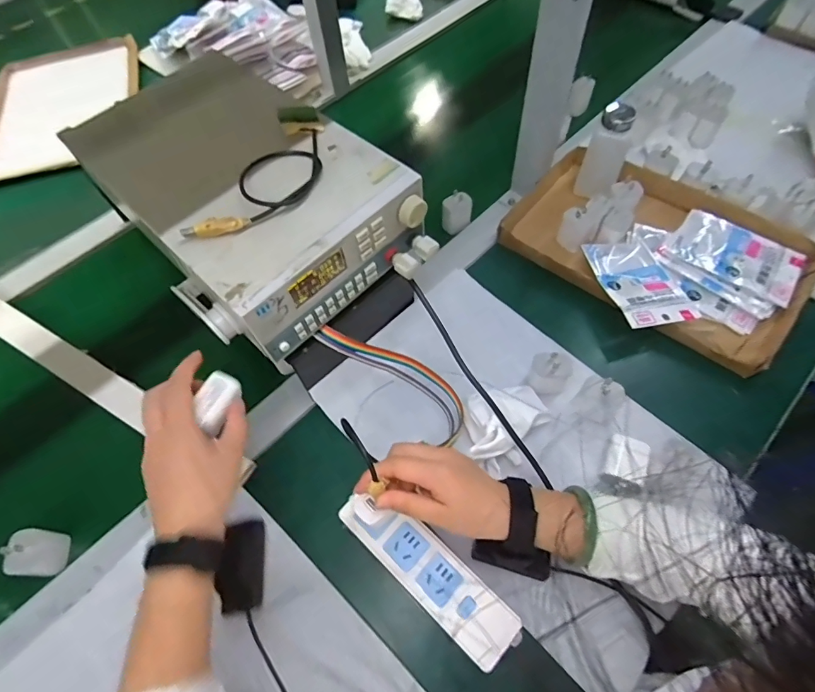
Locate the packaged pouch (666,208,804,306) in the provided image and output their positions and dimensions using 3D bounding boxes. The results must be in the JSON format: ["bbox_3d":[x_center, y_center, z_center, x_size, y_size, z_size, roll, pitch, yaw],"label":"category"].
[{"bbox_3d":[0.430,-0.121,0.591,0.152,0.013,0.094,36,69,21],"label":"packaged pouch"}]

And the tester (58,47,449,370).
[{"bbox_3d":[-0.170,-0.164,0.484,0.230,0.095,0.331,-40,66,-17],"label":"tester"}]

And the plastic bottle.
[{"bbox_3d":[0.277,-0.267,0.632,0.052,0.131,0.039,22,65,16],"label":"plastic bottle"}]

